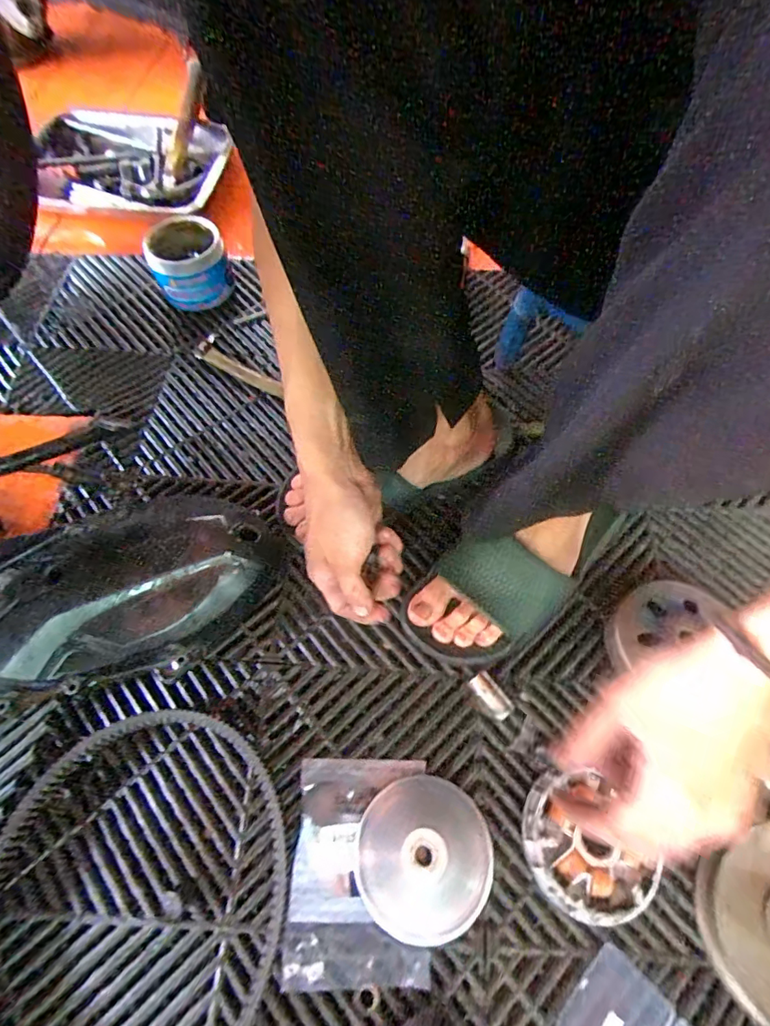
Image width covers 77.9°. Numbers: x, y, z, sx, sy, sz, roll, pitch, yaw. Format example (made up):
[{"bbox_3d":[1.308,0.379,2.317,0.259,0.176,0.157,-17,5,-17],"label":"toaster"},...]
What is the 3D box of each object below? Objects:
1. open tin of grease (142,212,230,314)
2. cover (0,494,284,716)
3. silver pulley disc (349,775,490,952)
[{"bbox_3d":[-0.270,-0.343,0.663,0.098,0.083,0.091,-19,64,-10],"label":"open tin of grease"},{"bbox_3d":[-0.303,0.087,0.436,0.383,0.102,0.149,-12,63,-7],"label":"cover"},{"bbox_3d":[0.031,0.278,0.387,0.106,0.022,0.109,0,62,-1],"label":"silver pulley disc"}]

